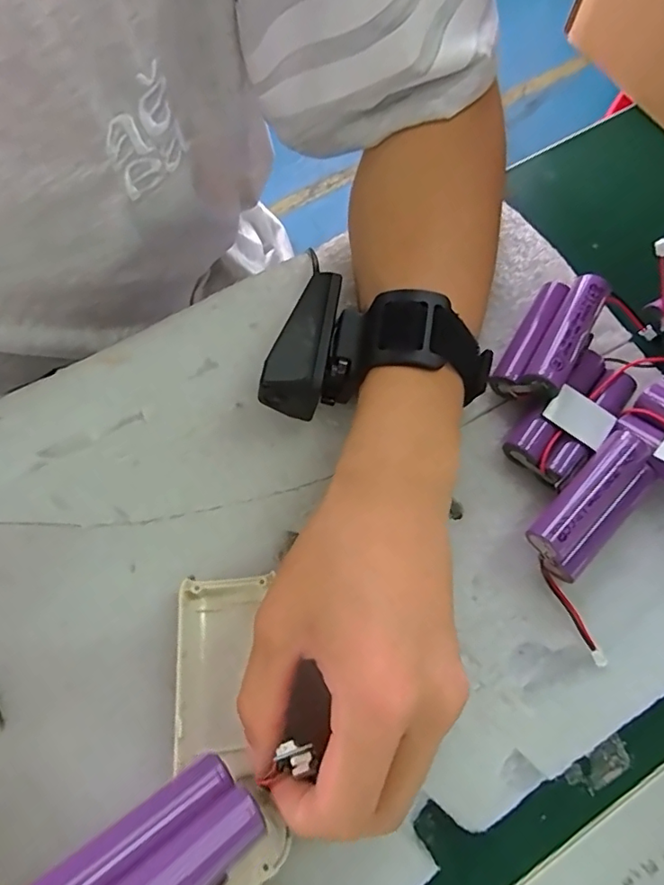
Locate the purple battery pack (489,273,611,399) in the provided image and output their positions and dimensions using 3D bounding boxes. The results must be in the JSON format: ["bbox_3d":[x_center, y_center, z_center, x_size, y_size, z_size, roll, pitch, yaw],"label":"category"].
[{"bbox_3d":[0.110,-0.051,0.257,0.019,0.039,0.065,42,71,-24],"label":"purple battery pack"}]

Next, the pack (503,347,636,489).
[{"bbox_3d":[0.118,-0.012,0.253,0.031,0.024,0.068,42,76,11],"label":"pack"}]

